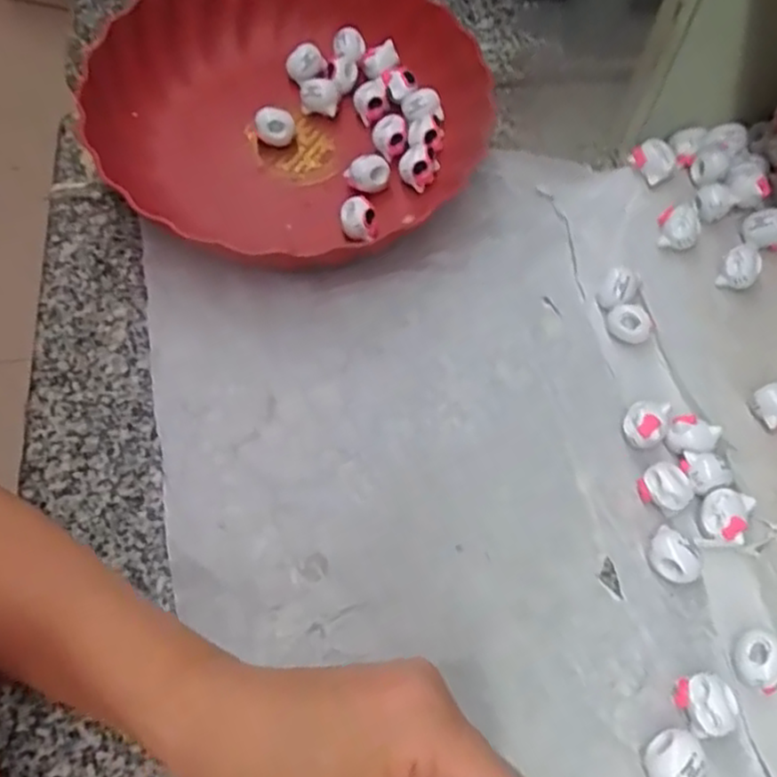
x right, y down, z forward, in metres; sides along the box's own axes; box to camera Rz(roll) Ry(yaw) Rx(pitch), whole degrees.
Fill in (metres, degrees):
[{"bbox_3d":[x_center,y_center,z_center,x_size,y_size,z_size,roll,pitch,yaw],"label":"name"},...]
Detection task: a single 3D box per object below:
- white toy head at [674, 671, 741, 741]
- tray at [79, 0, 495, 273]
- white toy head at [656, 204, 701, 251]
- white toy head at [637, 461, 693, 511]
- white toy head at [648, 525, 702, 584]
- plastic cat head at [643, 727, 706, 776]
[{"bbox_3d":[0.142,0.140,0.315,0.021,0.015,0.025,-20,65,-13],"label":"white toy head"},{"bbox_3d":[-0.060,-0.179,0.457,0.238,0.049,0.238,-38,70,-20],"label":"tray"},{"bbox_3d":[0.173,-0.095,0.424,0.021,0.023,0.025,7,62,1],"label":"white toy head"},{"bbox_3d":[0.142,0.051,0.364,0.020,0.016,0.024,-40,71,-20],"label":"white toy head"},{"bbox_3d":[0.138,0.083,0.347,0.026,0.017,0.019,42,68,18],"label":"white toy head"},{"bbox_3d":[0.122,0.159,0.303,0.020,0.017,0.025,38,67,16],"label":"plastic cat head"}]

